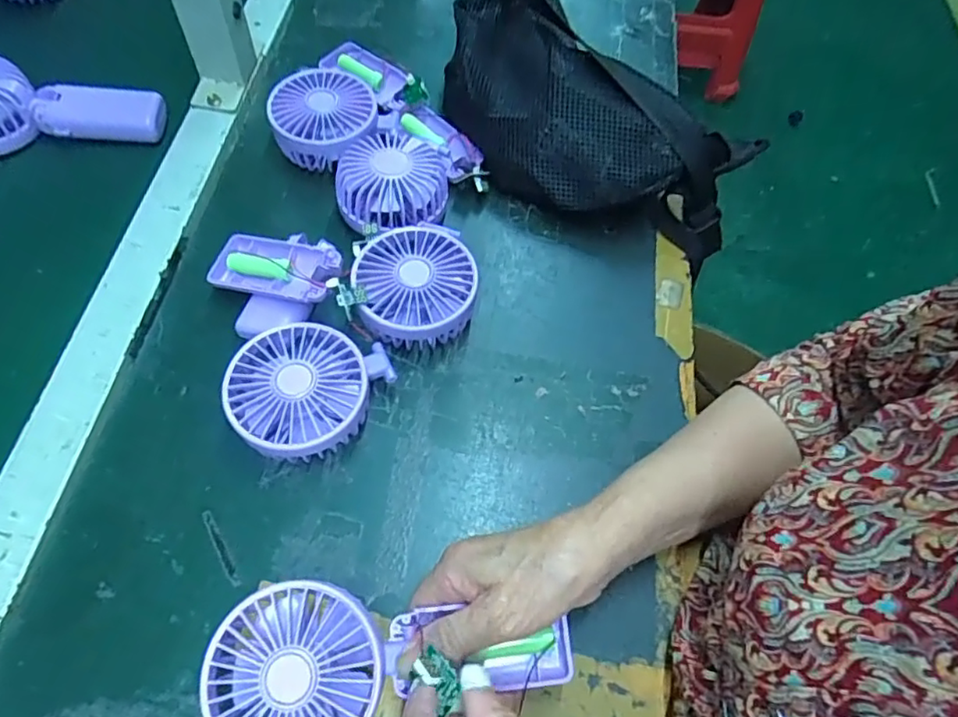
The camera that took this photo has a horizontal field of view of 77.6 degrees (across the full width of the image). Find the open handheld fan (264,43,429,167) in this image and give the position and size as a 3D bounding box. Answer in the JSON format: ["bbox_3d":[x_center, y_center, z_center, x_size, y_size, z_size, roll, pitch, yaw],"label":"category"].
[{"bbox_3d":[-0.108,-0.224,0.512,0.105,0.040,0.153,17,63,5],"label":"open handheld fan"}]

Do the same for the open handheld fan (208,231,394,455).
[{"bbox_3d":[-0.127,-0.017,0.403,0.101,0.045,0.184,-22,66,-14],"label":"open handheld fan"}]

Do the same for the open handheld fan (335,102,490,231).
[{"bbox_3d":[-0.049,-0.155,0.480,0.105,0.046,0.143,17,63,5],"label":"open handheld fan"}]

